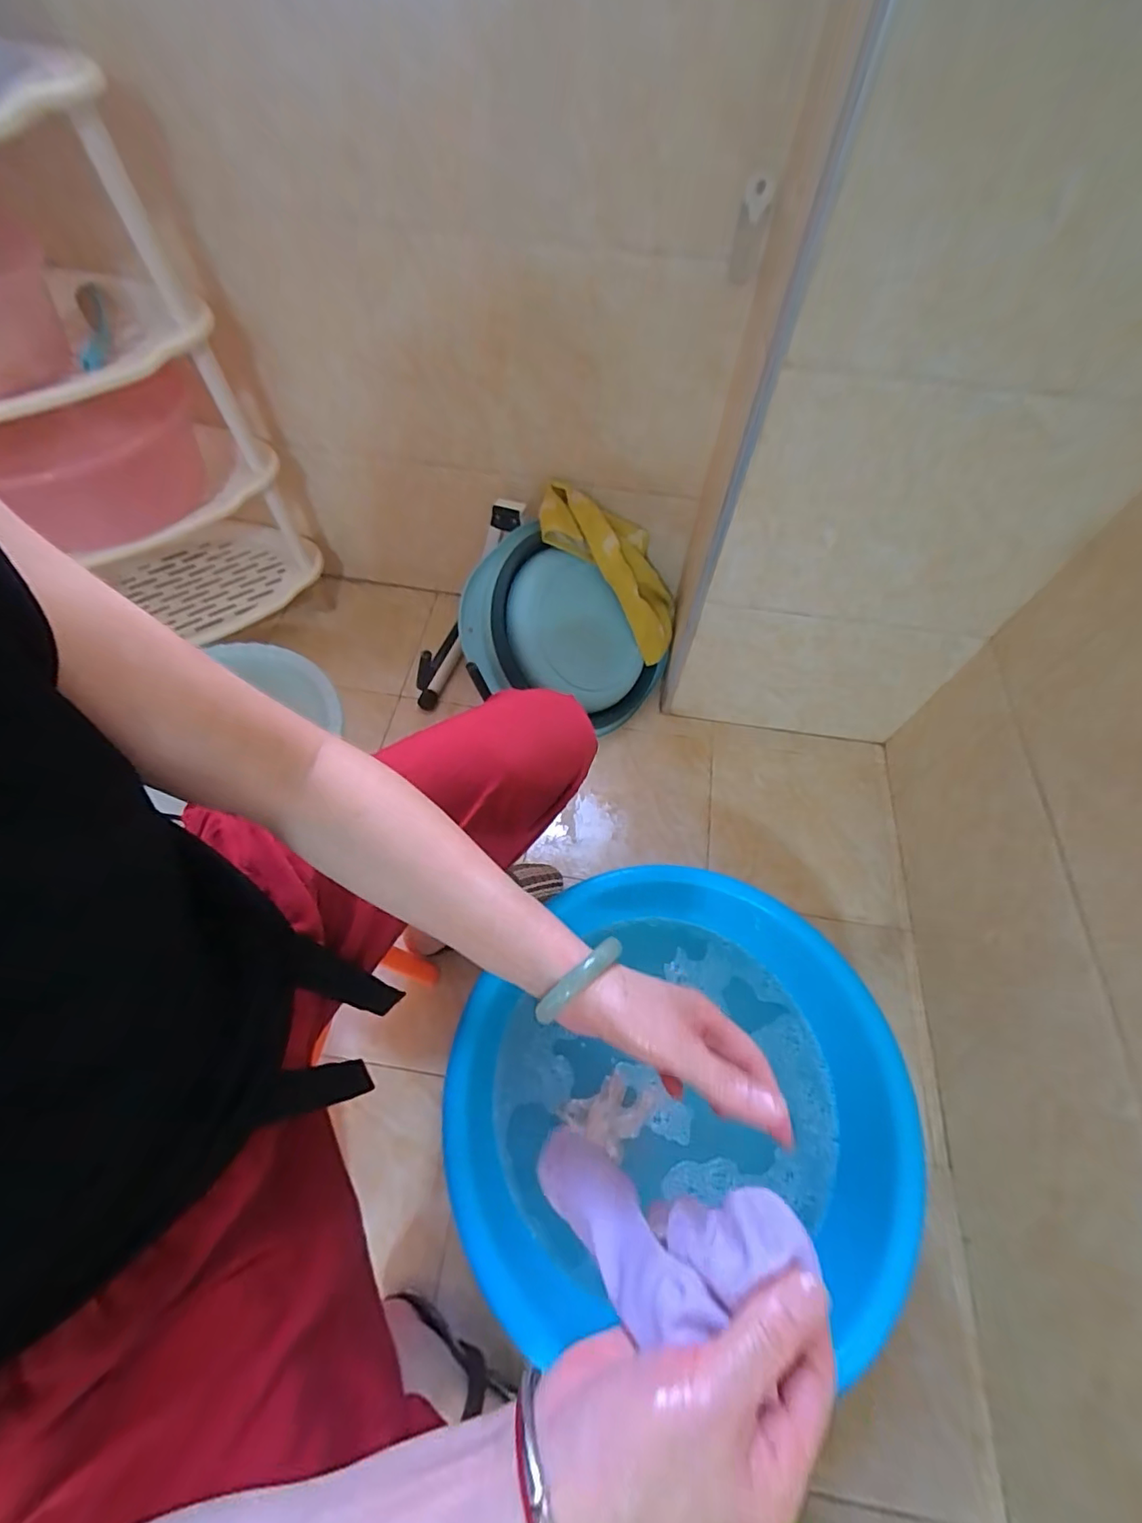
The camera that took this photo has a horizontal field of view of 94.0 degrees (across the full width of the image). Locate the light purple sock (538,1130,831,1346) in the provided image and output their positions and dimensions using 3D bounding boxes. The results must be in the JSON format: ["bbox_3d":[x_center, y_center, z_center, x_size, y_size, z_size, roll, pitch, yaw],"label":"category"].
[{"bbox_3d":[0.039,0.250,0.288,0.056,0.181,0.056,22,59,-20],"label":"light purple sock"}]

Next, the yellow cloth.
[{"bbox_3d":[0.088,-0.330,0.896,0.323,0.073,0.145,42,59,-29],"label":"yellow cloth"}]

